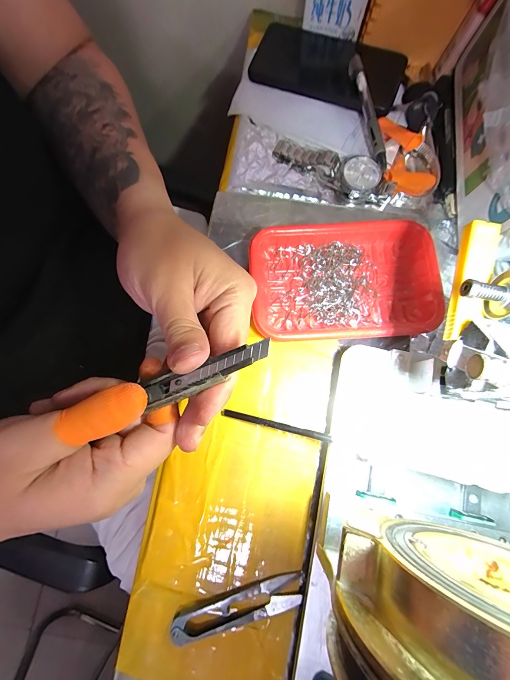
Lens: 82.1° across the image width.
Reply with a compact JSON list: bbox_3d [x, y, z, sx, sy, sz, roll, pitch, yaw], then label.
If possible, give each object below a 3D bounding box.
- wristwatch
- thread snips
[{"bbox_3d":[0.083,-0.182,0.305,0.131,0.019,0.040,30,80,6],"label":"wristwatch"},{"bbox_3d":[-0.013,0.200,0.218,0.097,0.006,0.022,-15,78,-3],"label":"thread snips"}]

